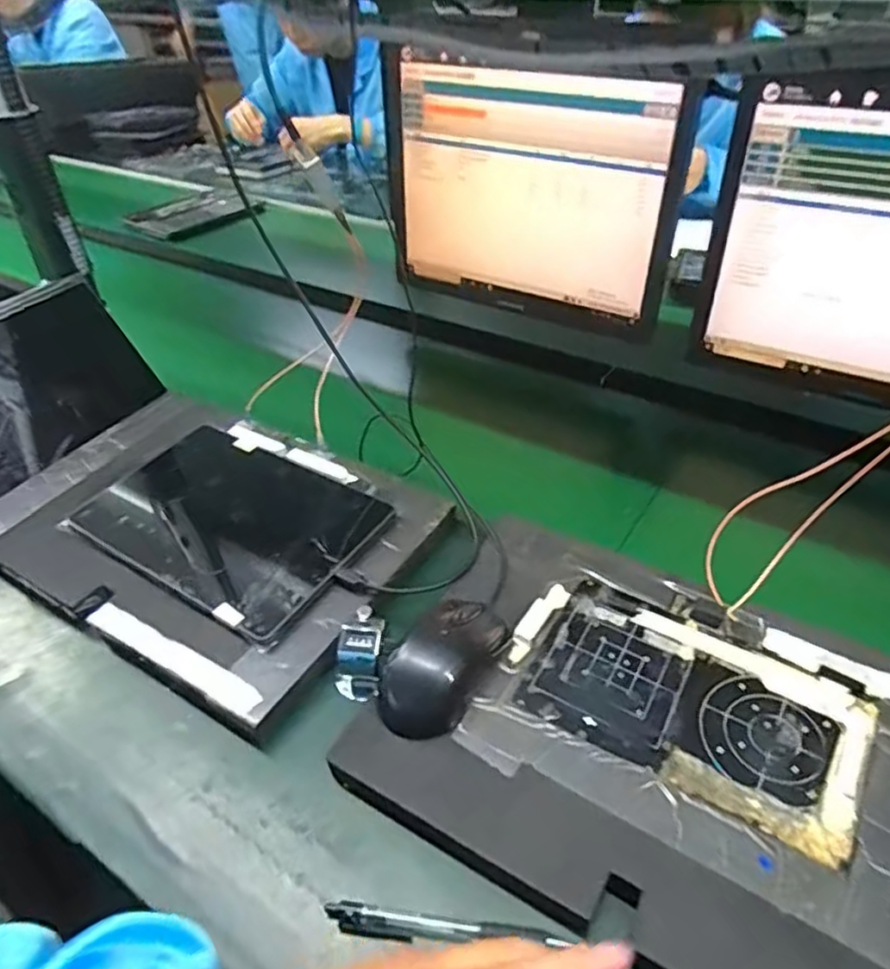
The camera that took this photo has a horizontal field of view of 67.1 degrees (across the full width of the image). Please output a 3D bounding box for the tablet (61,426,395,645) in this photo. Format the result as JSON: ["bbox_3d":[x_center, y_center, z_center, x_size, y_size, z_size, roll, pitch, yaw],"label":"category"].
[{"bbox_3d":[-0.189,0.029,0.597,0.241,0.017,0.170,21,45,25],"label":"tablet"}]

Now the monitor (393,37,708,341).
[{"bbox_3d":[0.097,-0.354,0.811,0.361,0.275,0.063,23,46,27],"label":"monitor"}]

